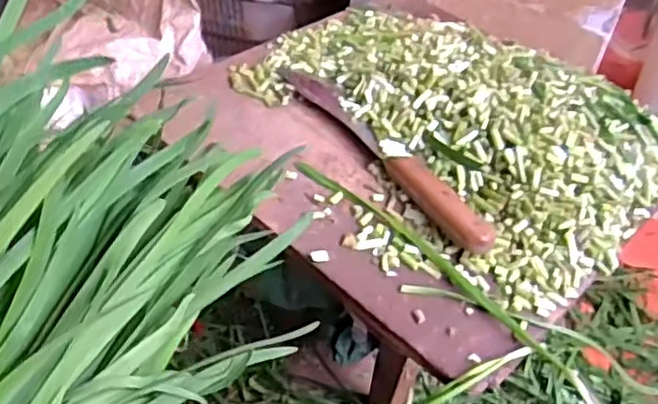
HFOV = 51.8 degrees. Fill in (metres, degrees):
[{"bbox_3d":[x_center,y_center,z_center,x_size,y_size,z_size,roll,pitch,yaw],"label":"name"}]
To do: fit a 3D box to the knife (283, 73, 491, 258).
[{"bbox_3d":[0.049,-0.051,0.624,0.036,0.029,0.286,-24,51,-28],"label":"knife"}]

